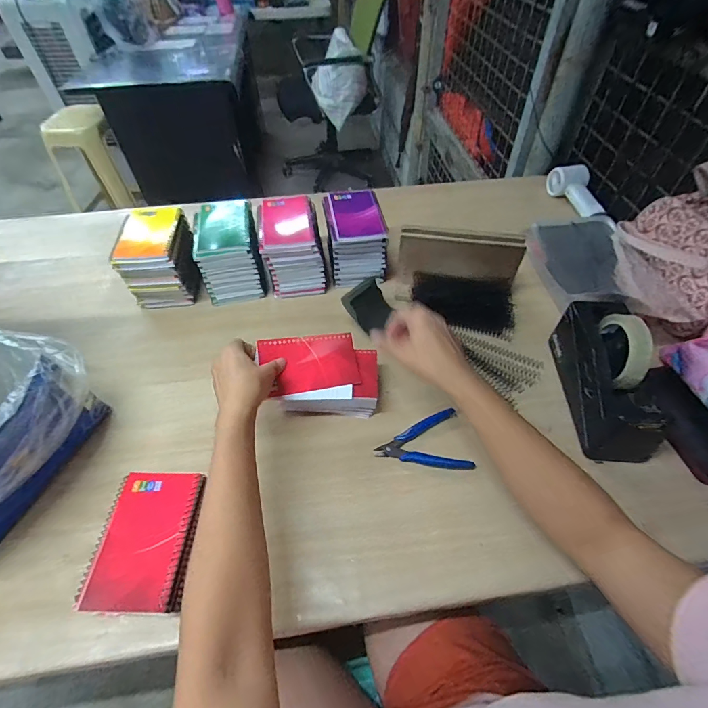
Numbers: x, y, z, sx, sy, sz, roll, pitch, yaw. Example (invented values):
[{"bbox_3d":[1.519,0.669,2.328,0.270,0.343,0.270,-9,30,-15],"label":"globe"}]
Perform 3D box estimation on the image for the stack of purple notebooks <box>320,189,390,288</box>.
[{"bbox_3d":[0.001,-0.212,0.706,0.094,0.117,0.130,-9,53,-5],"label":"stack of purple notebooks"}]

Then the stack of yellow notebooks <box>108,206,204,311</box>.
[{"bbox_3d":[-0.340,-0.169,0.680,0.112,0.124,0.143,-7,53,-4],"label":"stack of yellow notebooks"}]

